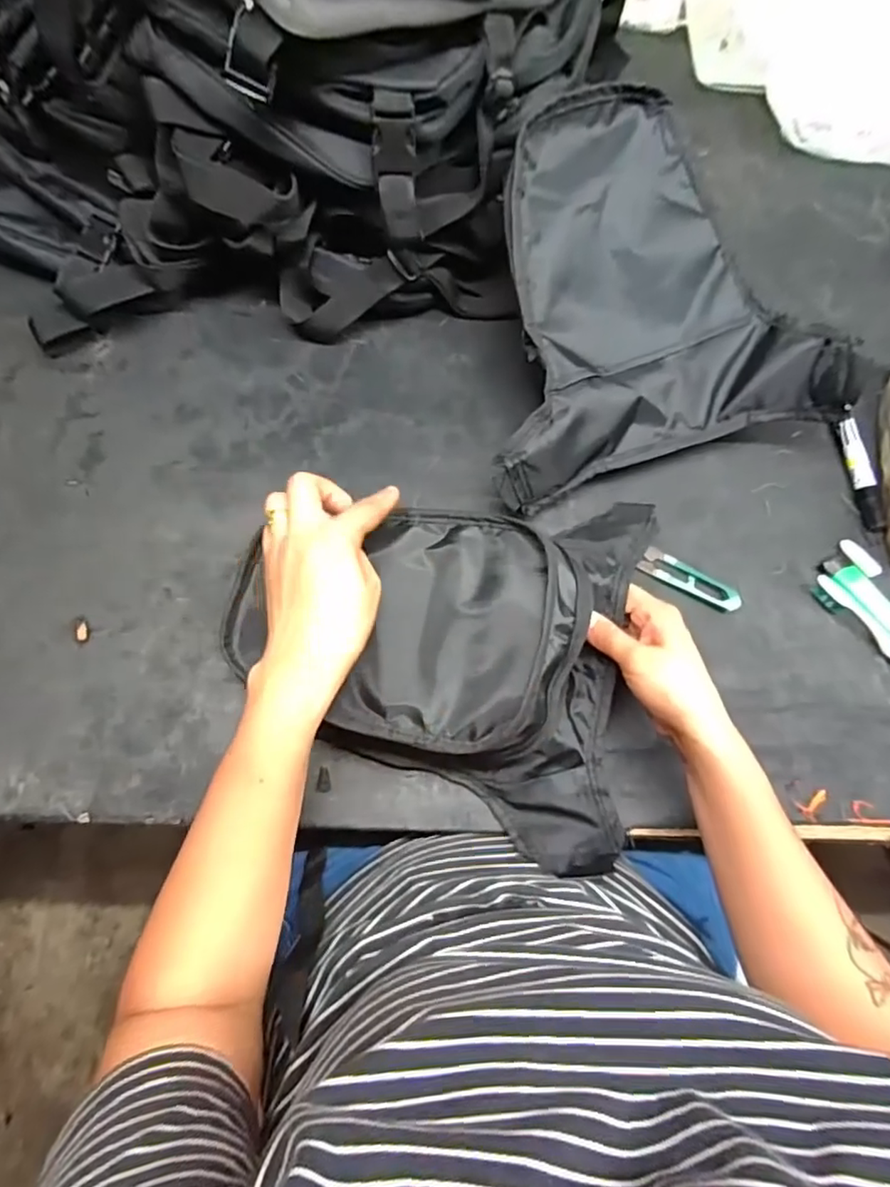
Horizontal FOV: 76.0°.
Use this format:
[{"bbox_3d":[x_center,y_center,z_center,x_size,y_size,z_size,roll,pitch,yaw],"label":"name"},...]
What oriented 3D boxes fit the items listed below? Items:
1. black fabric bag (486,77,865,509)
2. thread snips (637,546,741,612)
[{"bbox_3d":[0.142,-0.239,0.439,0.272,0.079,0.287,-20,98,-11],"label":"black fabric bag"},{"bbox_3d":[0.202,-0.010,0.470,0.082,0.010,0.025,32,74,8],"label":"thread snips"}]

